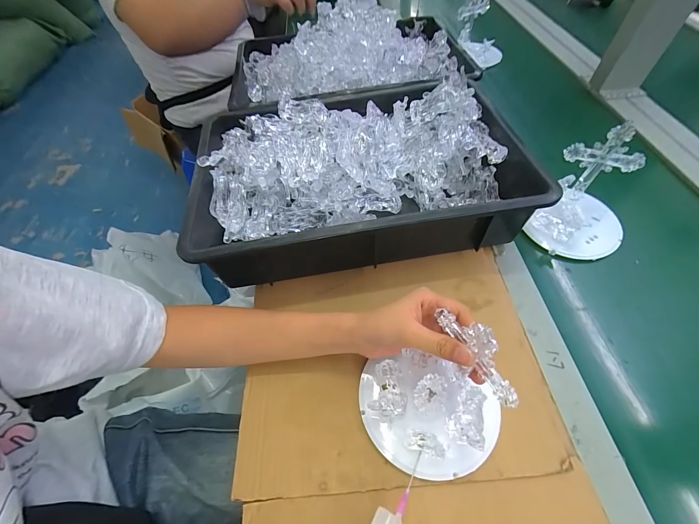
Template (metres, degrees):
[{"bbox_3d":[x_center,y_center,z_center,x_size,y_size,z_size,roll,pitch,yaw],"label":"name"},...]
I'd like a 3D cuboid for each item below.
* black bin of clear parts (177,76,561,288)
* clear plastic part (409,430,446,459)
[{"bbox_3d":[0.004,-0.118,0.409,0.389,0.119,0.263,-9,56,-2],"label":"black bin of clear parts"},{"bbox_3d":[0.068,0.160,0.265,0.030,0.012,0.016,11,57,11],"label":"clear plastic part"}]

